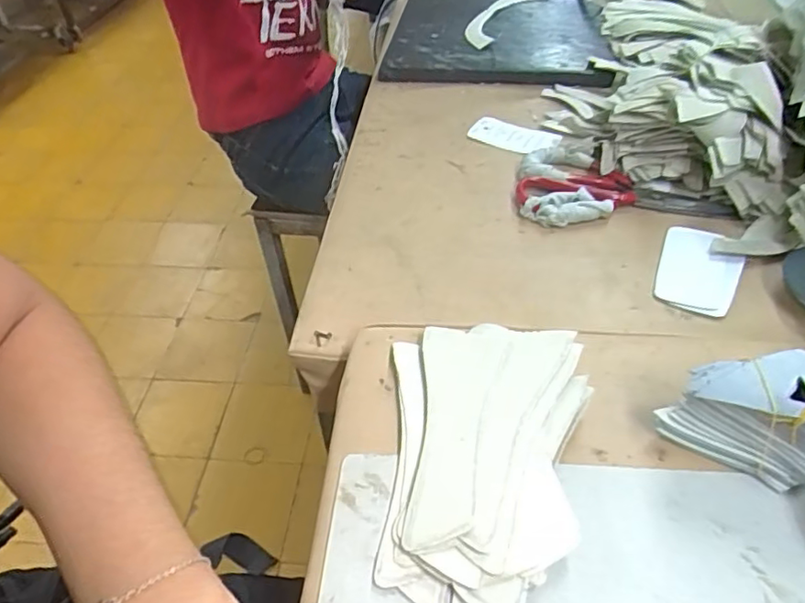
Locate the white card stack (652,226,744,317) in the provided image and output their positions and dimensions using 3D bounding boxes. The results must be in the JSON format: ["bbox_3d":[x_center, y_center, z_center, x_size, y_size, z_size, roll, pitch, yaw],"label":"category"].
[{"bbox_3d":[0.263,-0.028,0.536,0.066,0.009,0.105,17,48,20],"label":"white card stack"}]

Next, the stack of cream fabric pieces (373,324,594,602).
[{"bbox_3d":[0.051,0.095,0.362,0.123,0.034,0.209,1,45,5],"label":"stack of cream fabric pieces"}]

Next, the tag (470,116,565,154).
[{"bbox_3d":[0.132,-0.192,0.708,0.104,0.014,0.050,22,50,25],"label":"tag"}]

